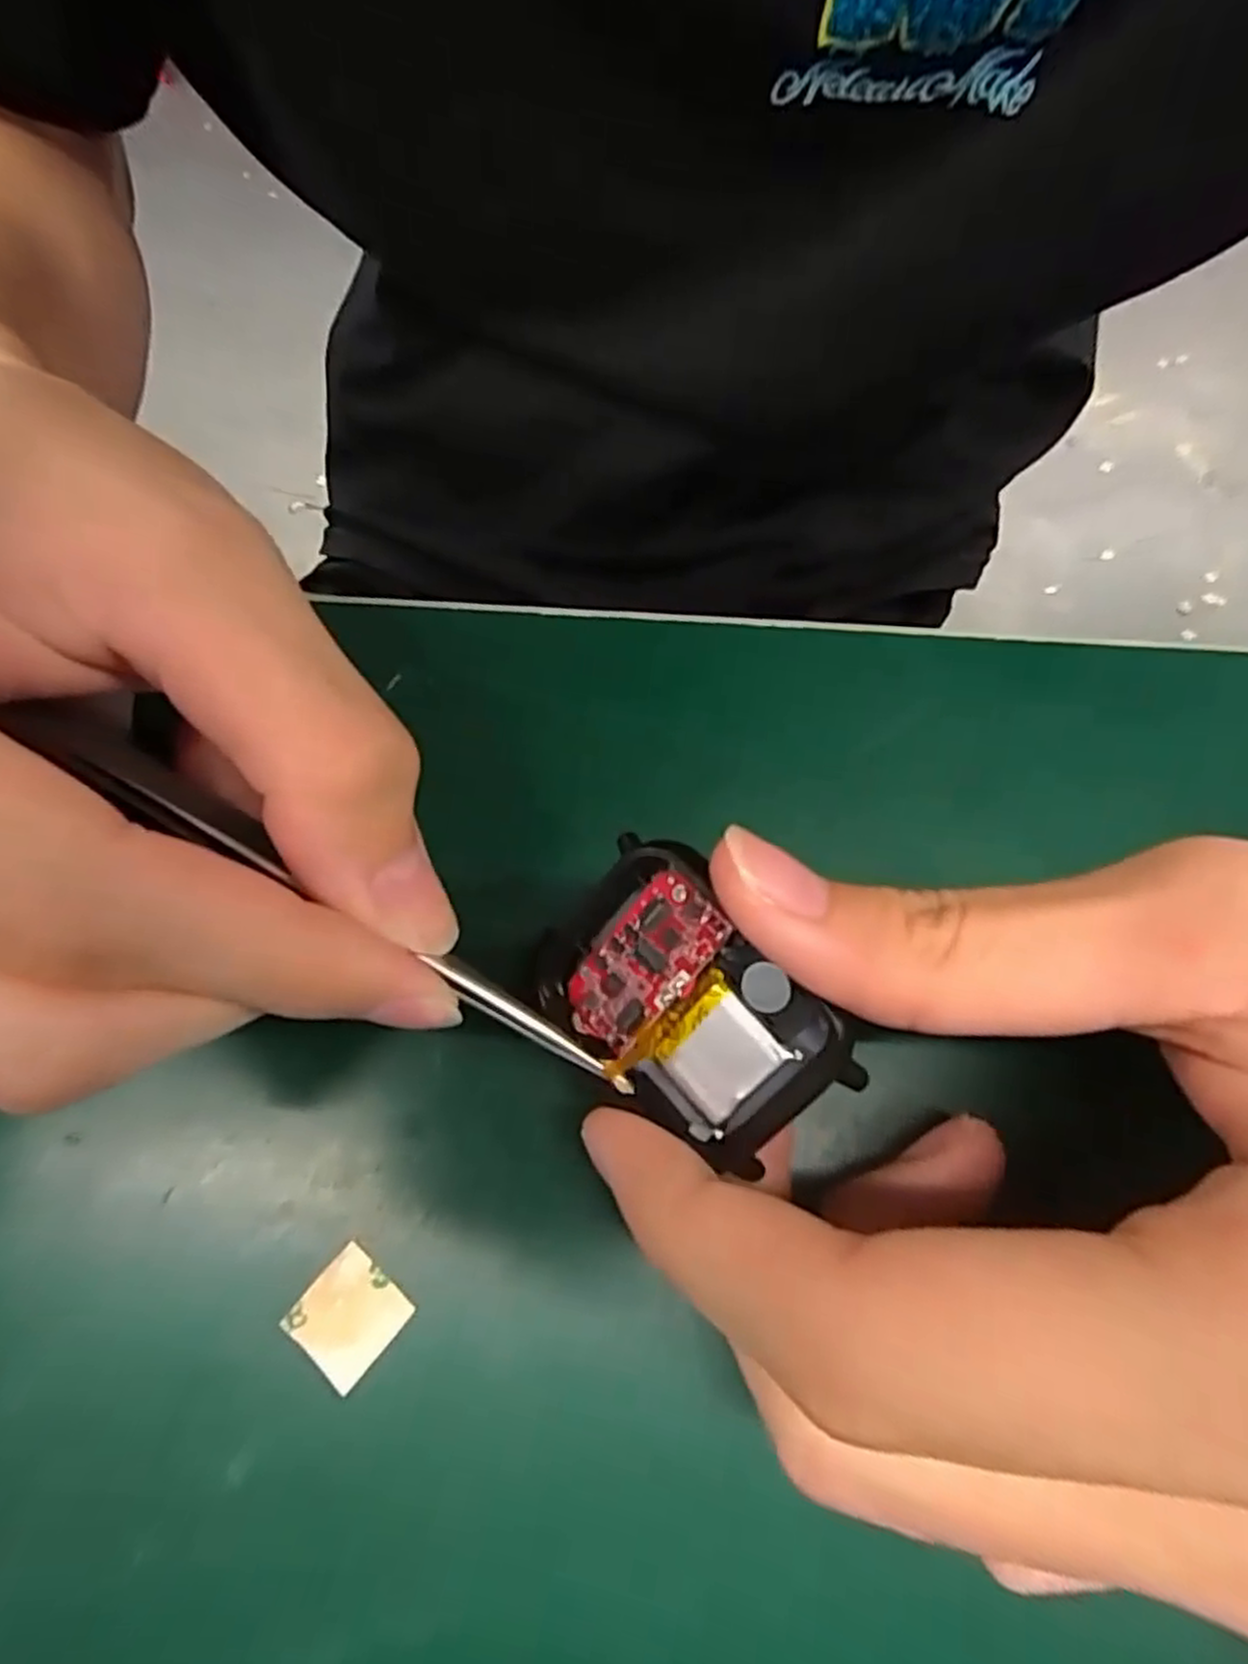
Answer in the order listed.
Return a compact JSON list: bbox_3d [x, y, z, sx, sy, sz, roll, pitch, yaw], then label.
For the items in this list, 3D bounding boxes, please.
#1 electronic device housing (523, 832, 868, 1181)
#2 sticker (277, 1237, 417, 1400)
[{"bbox_3d":[0.010,0.028,0.120,0.045,0.013,0.039,44,112,20],"label":"electronic device housing"},{"bbox_3d":[-0.044,0.076,0.120,0.015,0.004,0.015,38,74,15],"label":"sticker"}]

